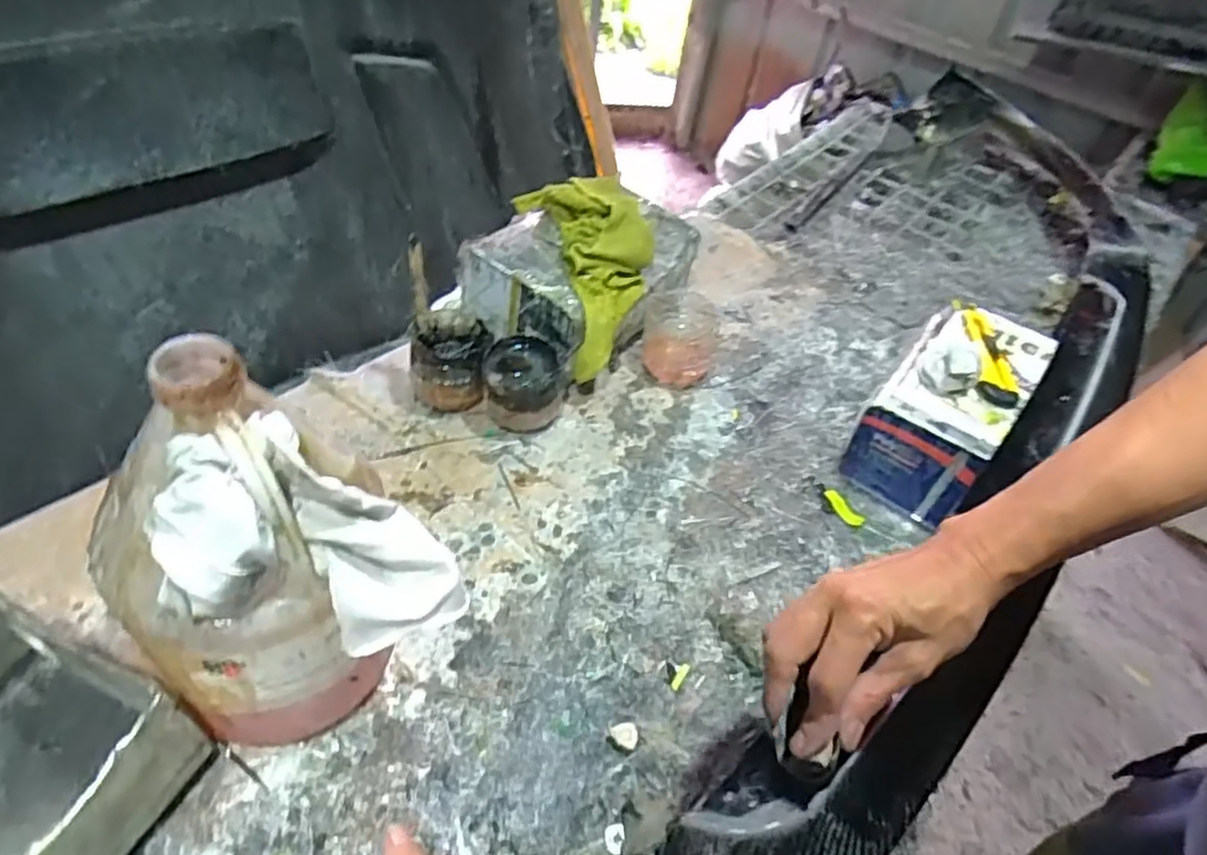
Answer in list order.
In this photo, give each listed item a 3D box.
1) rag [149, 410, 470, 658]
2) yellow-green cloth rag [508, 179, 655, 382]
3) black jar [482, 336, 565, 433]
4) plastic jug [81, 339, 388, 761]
[{"bbox_3d":[-0.152,0.064,0.368,0.081,0.173,0.081,-32,42,22],"label":"rag"},{"bbox_3d":[-0.008,-0.178,0.731,0.125,0.096,0.237,-6,69,-13],"label":"yellow-green cloth rag"},{"bbox_3d":[-0.081,-0.040,0.700,0.076,0.075,0.073,5,44,-5],"label":"black jar"},{"bbox_3d":[-0.204,0.087,0.405,0.134,0.286,0.117,-1,45,-12],"label":"plastic jug"}]

